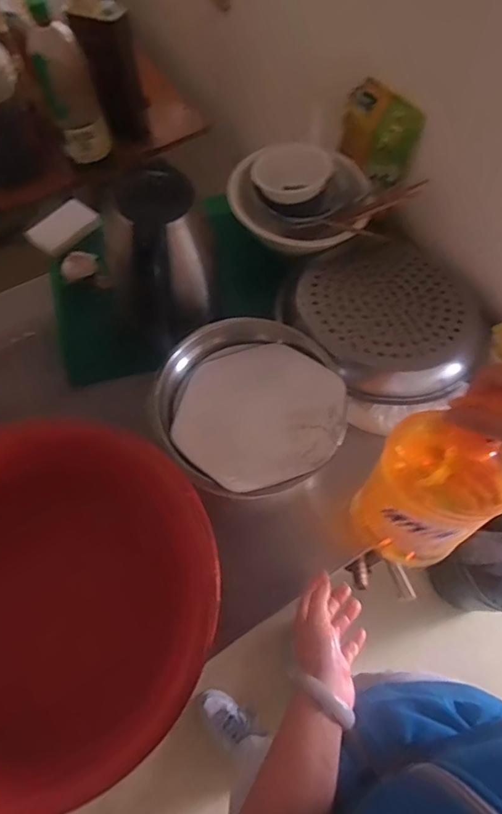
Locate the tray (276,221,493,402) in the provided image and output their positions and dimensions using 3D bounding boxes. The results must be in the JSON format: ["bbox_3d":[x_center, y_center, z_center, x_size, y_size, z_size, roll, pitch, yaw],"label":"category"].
[{"bbox_3d":[0.195,-0.135,0.684,0.256,0.043,0.266,-29,69,-14],"label":"tray"}]

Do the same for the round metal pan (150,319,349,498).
[{"bbox_3d":[0.008,-0.008,0.571,0.222,0.062,0.205,1,65,-2],"label":"round metal pan"}]

